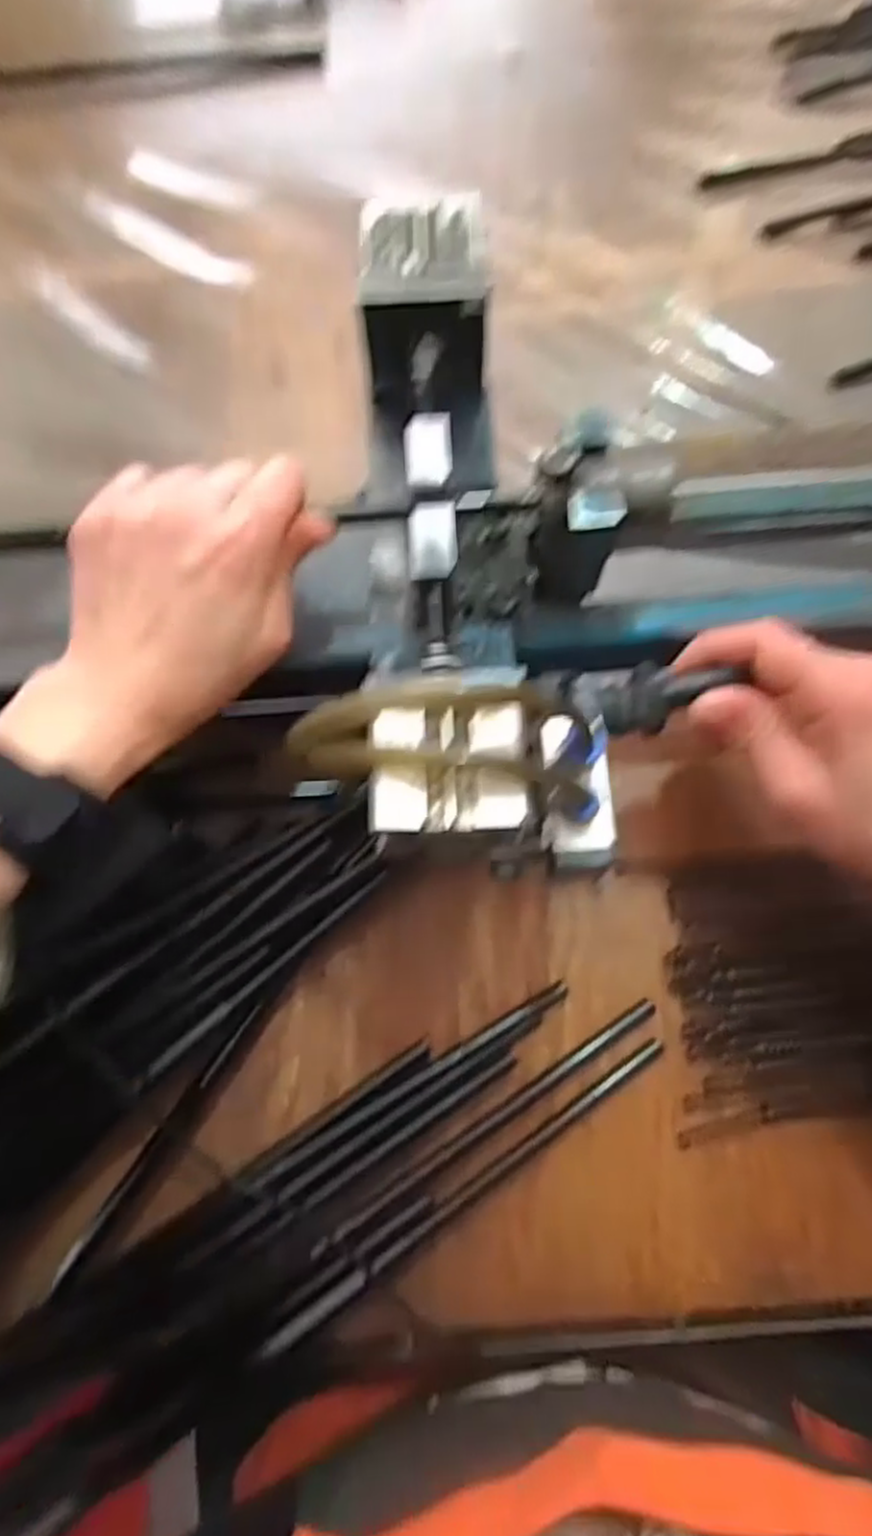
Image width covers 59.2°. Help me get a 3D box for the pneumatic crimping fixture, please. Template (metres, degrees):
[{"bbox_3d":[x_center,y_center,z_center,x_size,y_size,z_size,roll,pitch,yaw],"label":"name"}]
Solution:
[{"bbox_3d":[0.012,-0.095,0.316,0.102,0.079,0.275,-1,75,1],"label":"pneumatic crimping fixture"}]

